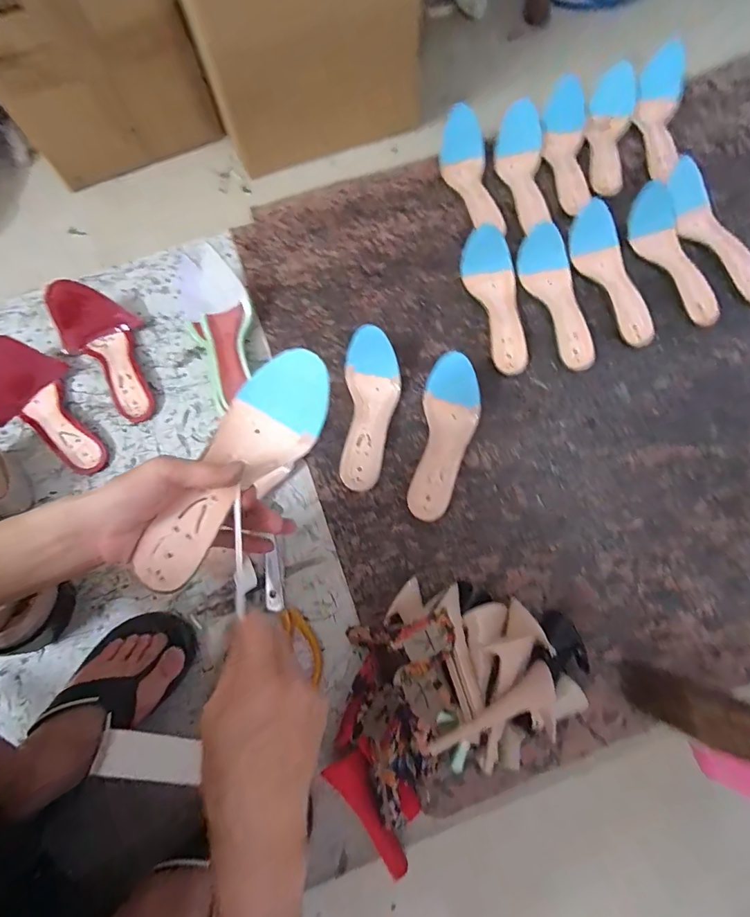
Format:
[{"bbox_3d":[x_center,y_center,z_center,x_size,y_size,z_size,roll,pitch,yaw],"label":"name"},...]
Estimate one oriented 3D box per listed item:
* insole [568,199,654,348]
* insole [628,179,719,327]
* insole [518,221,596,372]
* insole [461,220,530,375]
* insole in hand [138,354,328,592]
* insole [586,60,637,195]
[{"bbox_3d":[0.356,-0.275,0.629,0.073,0.053,0.220,-16,73,-4],"label":"insole"},{"bbox_3d":[0.462,-0.311,0.647,0.082,0.050,0.226,-18,73,-4],"label":"insole"},{"bbox_3d":[0.274,-0.237,0.619,0.075,0.058,0.209,-13,73,-3],"label":"insole"},{"bbox_3d":[0.188,-0.232,0.633,0.077,0.049,0.216,-13,86,-3],"label":"insole"},{"bbox_3d":[-0.119,0.007,0.349,0.075,0.047,0.219,34,83,11],"label":"insole in hand"},{"bbox_3d":[0.415,-0.574,0.744,0.078,0.034,0.217,9,87,4],"label":"insole"}]

